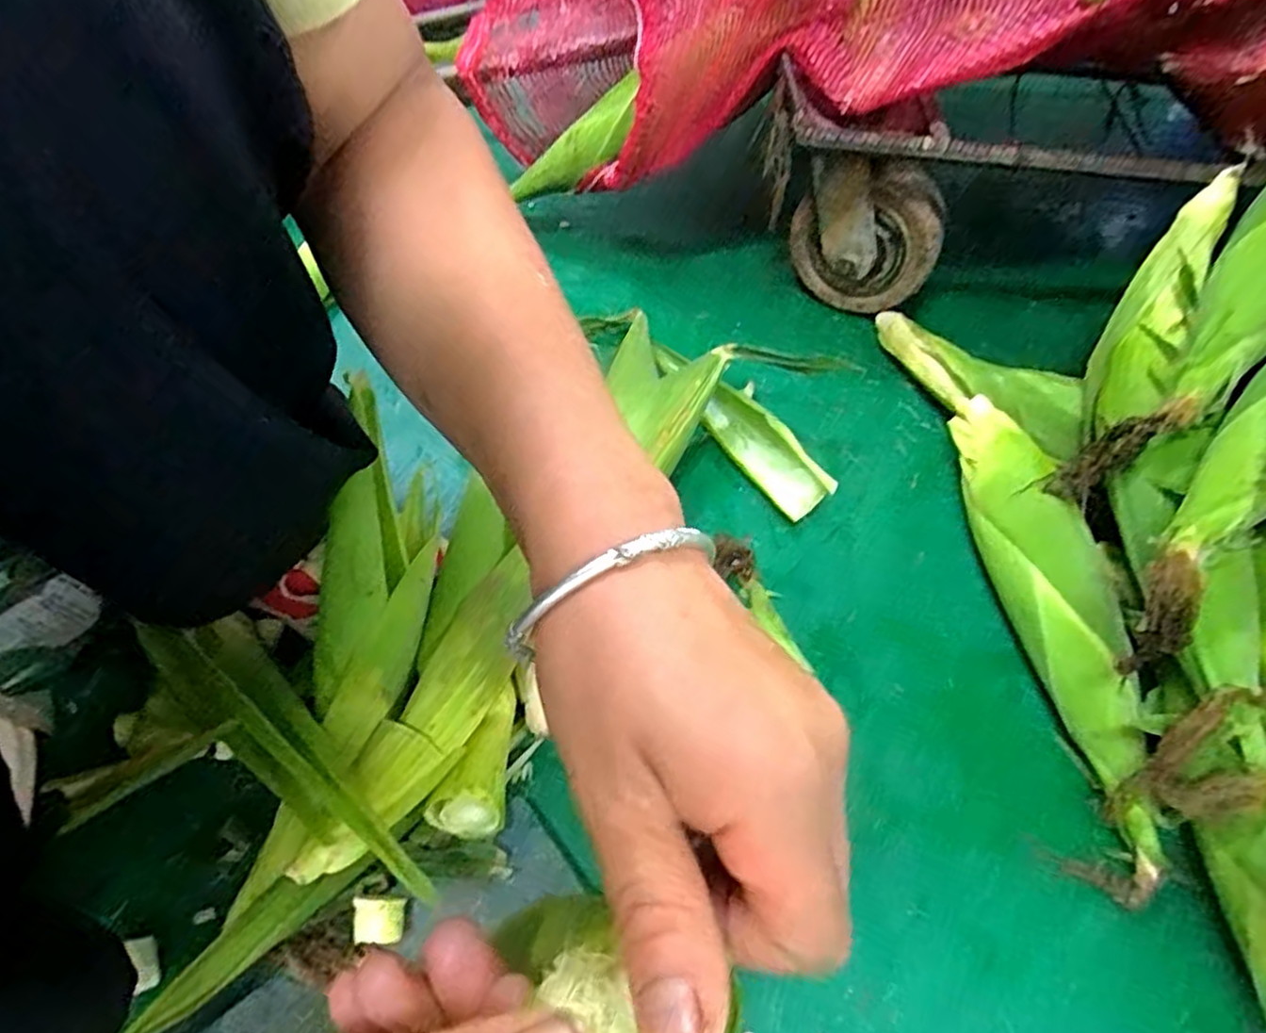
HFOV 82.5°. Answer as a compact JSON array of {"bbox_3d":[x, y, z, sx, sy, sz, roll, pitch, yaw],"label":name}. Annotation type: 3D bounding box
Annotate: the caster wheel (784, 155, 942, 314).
[{"bbox_3d":[0.193,-0.230,0.615,0.120,0.137,0.052,16,58,8],"label":"caster wheel"}]

